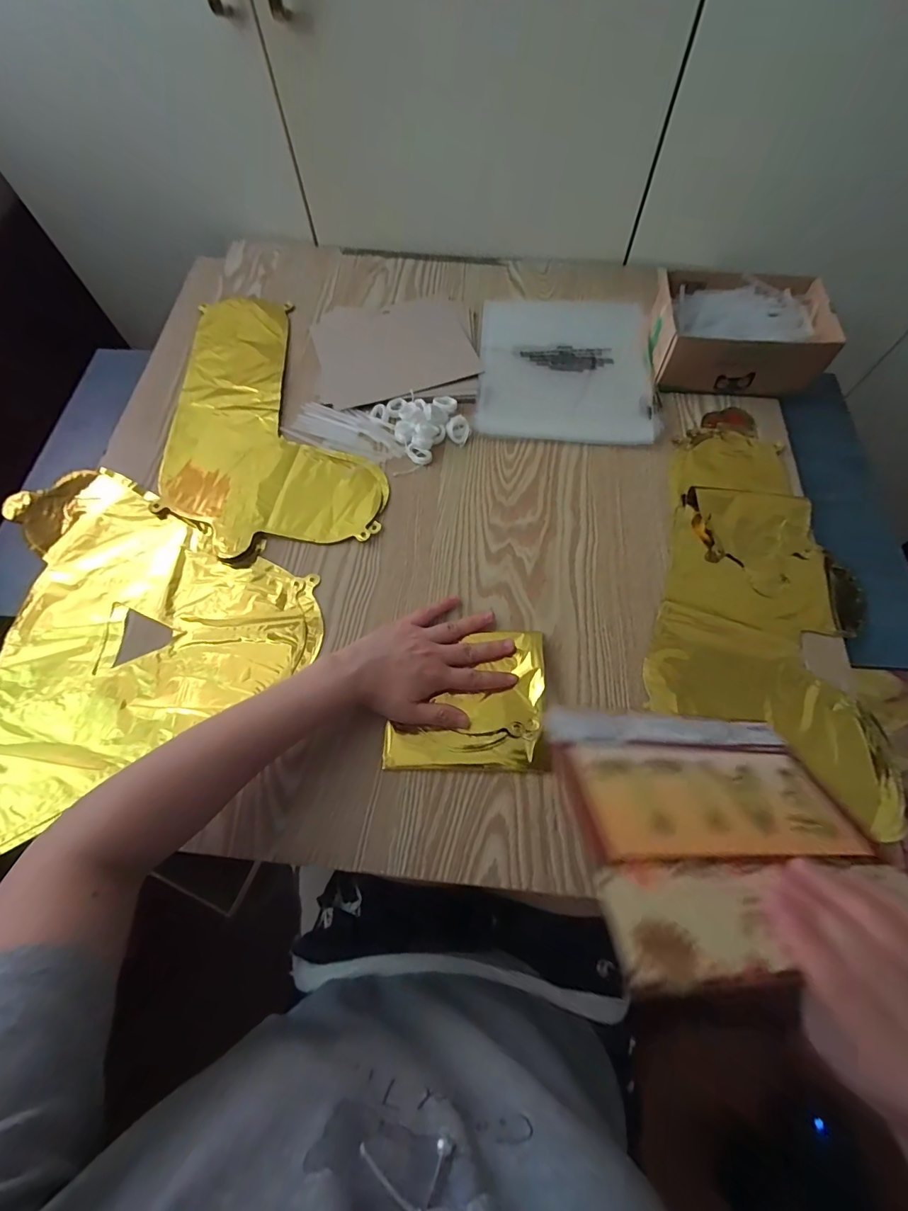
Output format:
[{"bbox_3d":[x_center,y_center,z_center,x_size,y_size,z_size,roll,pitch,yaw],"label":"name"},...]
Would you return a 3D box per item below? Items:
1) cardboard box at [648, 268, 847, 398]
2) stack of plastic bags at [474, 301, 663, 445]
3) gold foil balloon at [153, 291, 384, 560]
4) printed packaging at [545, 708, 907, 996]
[{"bbox_3d":[0.336,-0.328,0.546,0.189,0.063,0.146,3,66,2],"label":"cardboard box"},{"bbox_3d":[0.138,-0.301,0.567,0.206,0.015,0.229,4,66,3],"label":"stack of plastic bags"},{"bbox_3d":[-0.241,-0.235,0.550,0.222,0.011,0.420,-19,67,-7],"label":"gold foil balloon"},{"bbox_3d":[0.158,0.125,0.274,0.188,0.009,0.156,5,34,-13],"label":"printed packaging"}]

